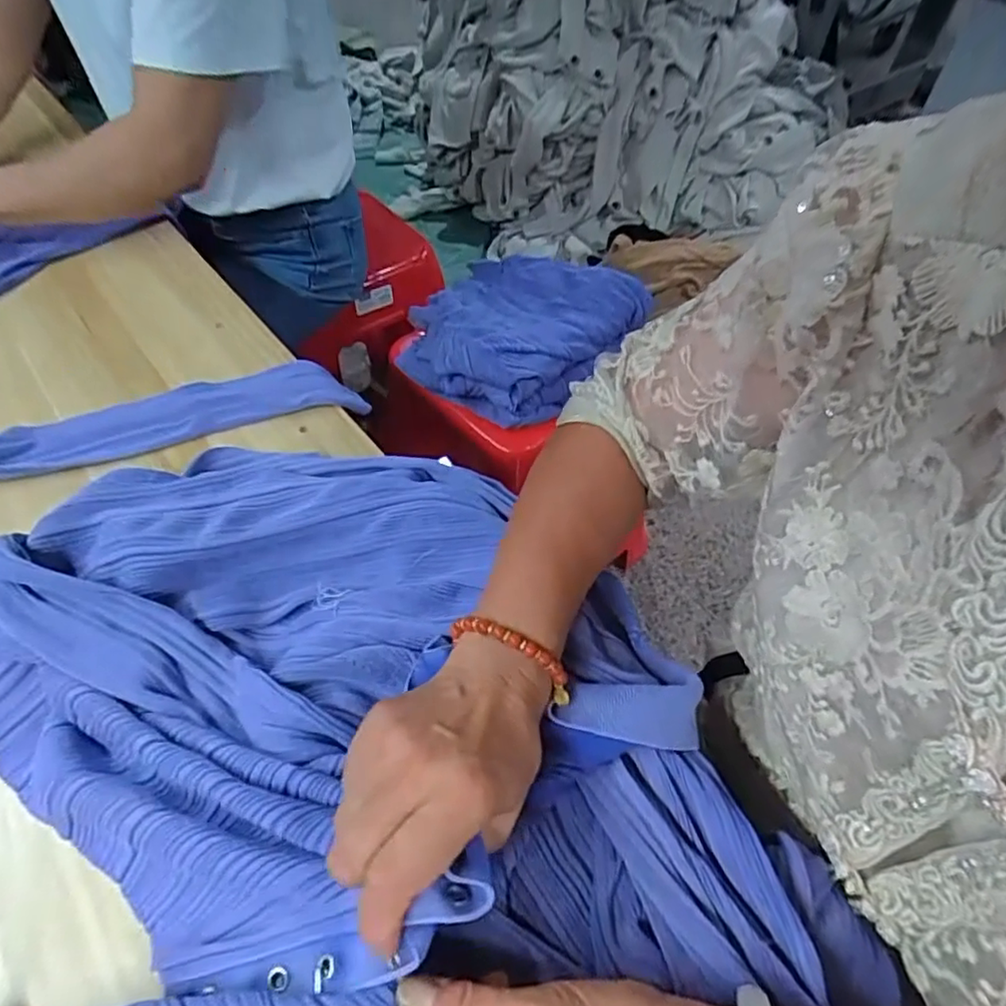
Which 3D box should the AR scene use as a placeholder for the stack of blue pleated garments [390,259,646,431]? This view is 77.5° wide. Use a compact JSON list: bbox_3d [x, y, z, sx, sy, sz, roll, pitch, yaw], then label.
[{"bbox_3d":[0.015,-0.256,0.895,0.277,0.101,0.267,-38,62,-25],"label":"stack of blue pleated garments"}]

